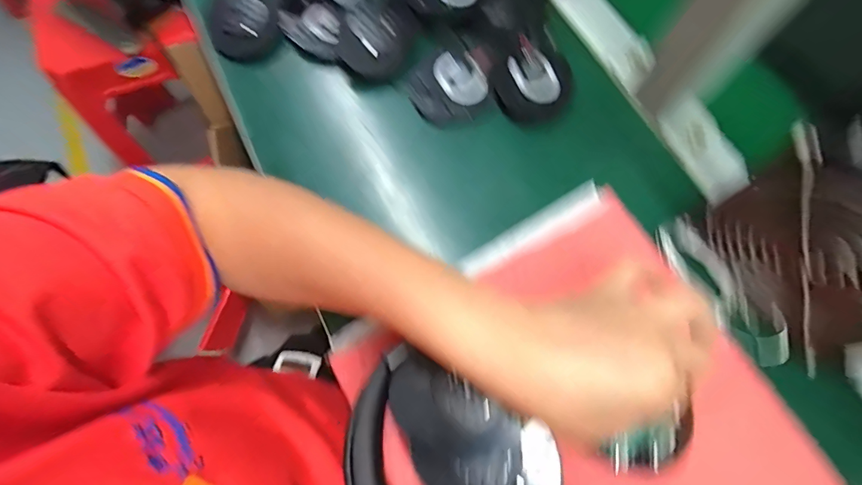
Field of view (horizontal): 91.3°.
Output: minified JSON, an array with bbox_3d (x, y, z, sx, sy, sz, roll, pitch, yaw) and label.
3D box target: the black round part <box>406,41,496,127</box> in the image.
[{"bbox_3d":[0.020,-0.130,0.354,0.069,0.026,0.059,-34,73,-11],"label":"black round part"}]

